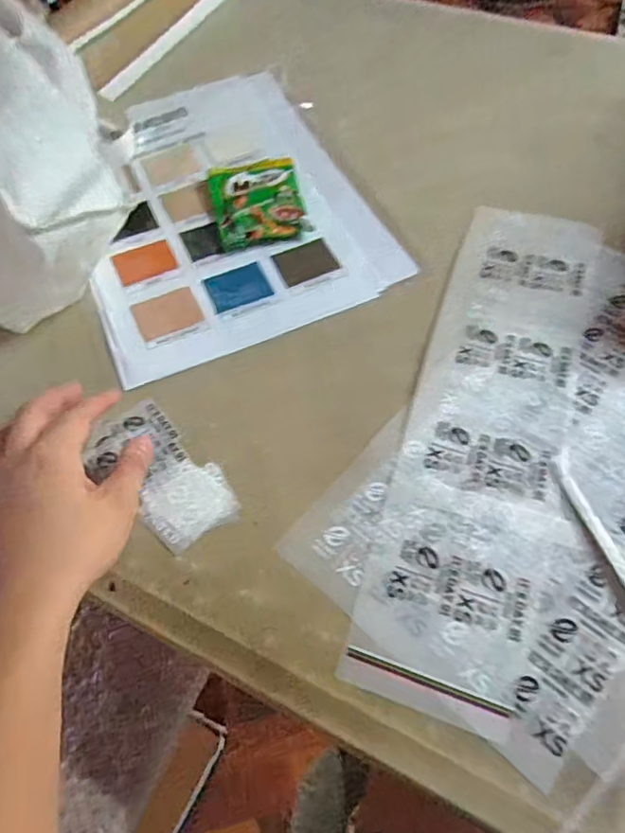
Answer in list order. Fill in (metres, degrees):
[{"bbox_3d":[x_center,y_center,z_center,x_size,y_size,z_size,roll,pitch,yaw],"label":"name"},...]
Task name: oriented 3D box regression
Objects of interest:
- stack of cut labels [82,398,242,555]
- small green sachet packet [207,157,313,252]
[{"bbox_3d":[-0.105,0.038,0.379,0.060,0.006,0.120,-39,65,-18],"label":"stack of cut labels"},{"bbox_3d":[-0.049,-0.195,0.497,0.080,0.014,0.105,-14,61,-4],"label":"small green sachet packet"}]

